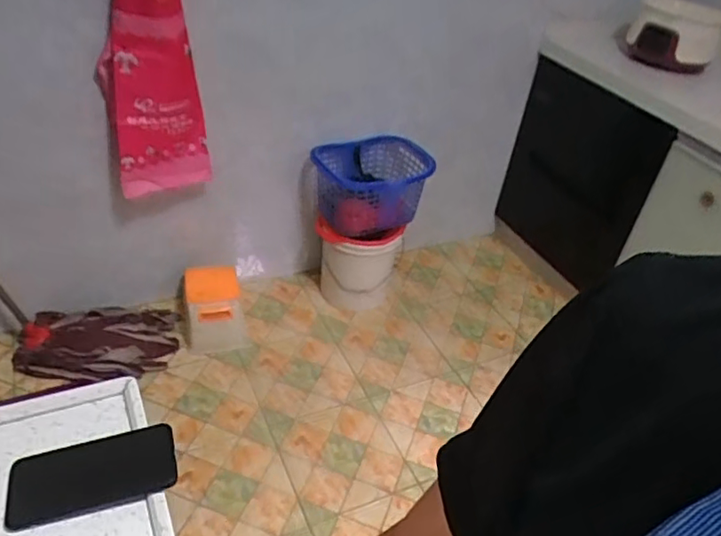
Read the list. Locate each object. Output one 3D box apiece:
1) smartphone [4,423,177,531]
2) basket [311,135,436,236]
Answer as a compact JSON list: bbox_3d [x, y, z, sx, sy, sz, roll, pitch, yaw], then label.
[{"bbox_3d":[-0.261,0.200,0.581,0.151,0.010,0.074,-11,41,-14],"label":"smartphone"},{"bbox_3d":[0.034,-0.246,1.862,0.354,0.221,0.307,-9,41,-21],"label":"basket"}]

